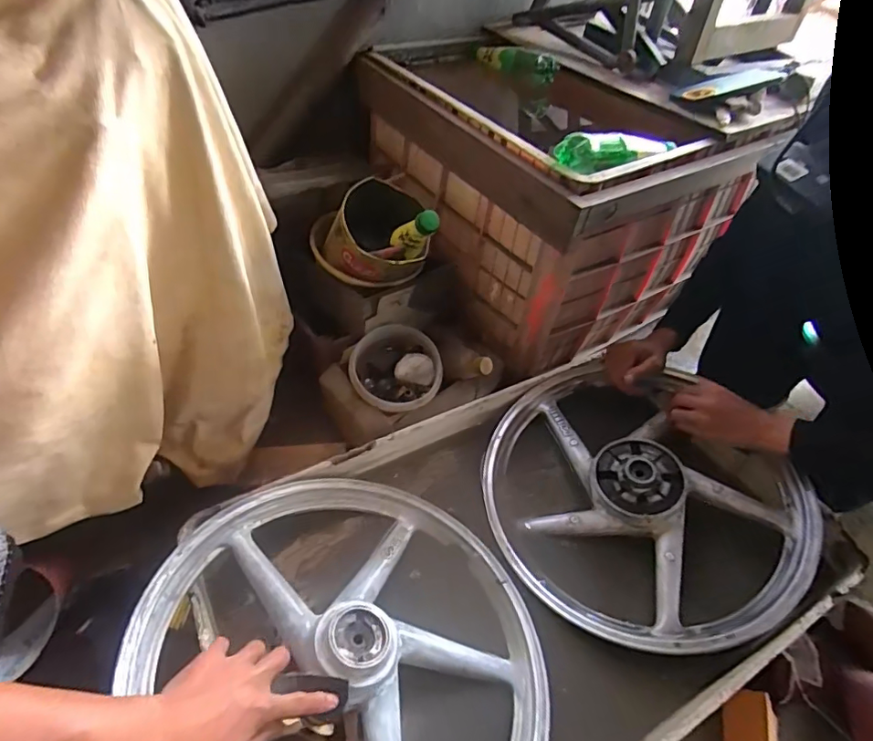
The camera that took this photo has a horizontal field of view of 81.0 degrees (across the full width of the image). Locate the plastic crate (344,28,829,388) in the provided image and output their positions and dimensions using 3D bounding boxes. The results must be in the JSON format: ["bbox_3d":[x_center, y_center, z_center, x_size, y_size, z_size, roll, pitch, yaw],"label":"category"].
[{"bbox_3d":[0.195,-0.374,1.055,0.541,0.396,0.610,-24,54,-26],"label":"plastic crate"}]

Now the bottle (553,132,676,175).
[{"bbox_3d":[0.270,-0.324,0.747,0.221,0.045,0.064,-20,52,-23],"label":"bottle"}]

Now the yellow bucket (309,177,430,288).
[{"bbox_3d":[-0.116,-0.228,0.856,0.175,0.133,0.197,-4,47,-10],"label":"yellow bucket"}]

